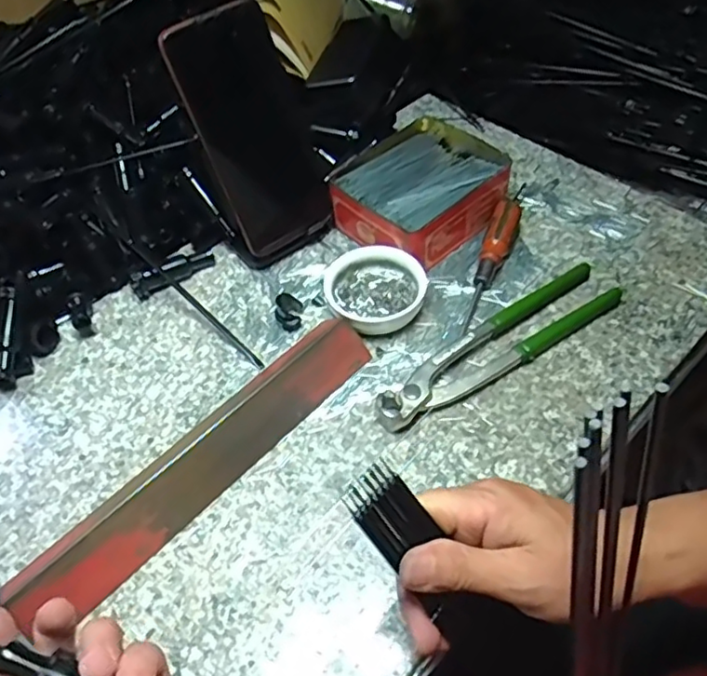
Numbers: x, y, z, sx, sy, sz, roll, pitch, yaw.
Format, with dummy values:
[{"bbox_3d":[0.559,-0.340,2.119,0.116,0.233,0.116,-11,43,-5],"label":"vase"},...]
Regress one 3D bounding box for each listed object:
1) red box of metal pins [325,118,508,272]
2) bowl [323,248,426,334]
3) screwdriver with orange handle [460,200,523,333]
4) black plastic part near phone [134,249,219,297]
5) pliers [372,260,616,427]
[{"bbox_3d":[0.054,-0.118,0.520,0.109,0.043,0.130,37,63,29],"label":"red box of metal pins"},{"bbox_3d":[0.016,-0.034,0.469,0.071,0.027,0.065,-3,52,3],"label":"bowl"},{"bbox_3d":[0.104,-0.056,0.481,0.020,0.024,0.122,14,55,16],"label":"screwdriver with orange handle"},{"bbox_3d":[-0.142,-0.054,0.505,0.067,0.018,0.016,-27,54,-15],"label":"black plastic part near phone"},{"bbox_3d":[0.100,0.001,0.441,0.200,0.017,0.045,-30,55,-17],"label":"pliers"}]

